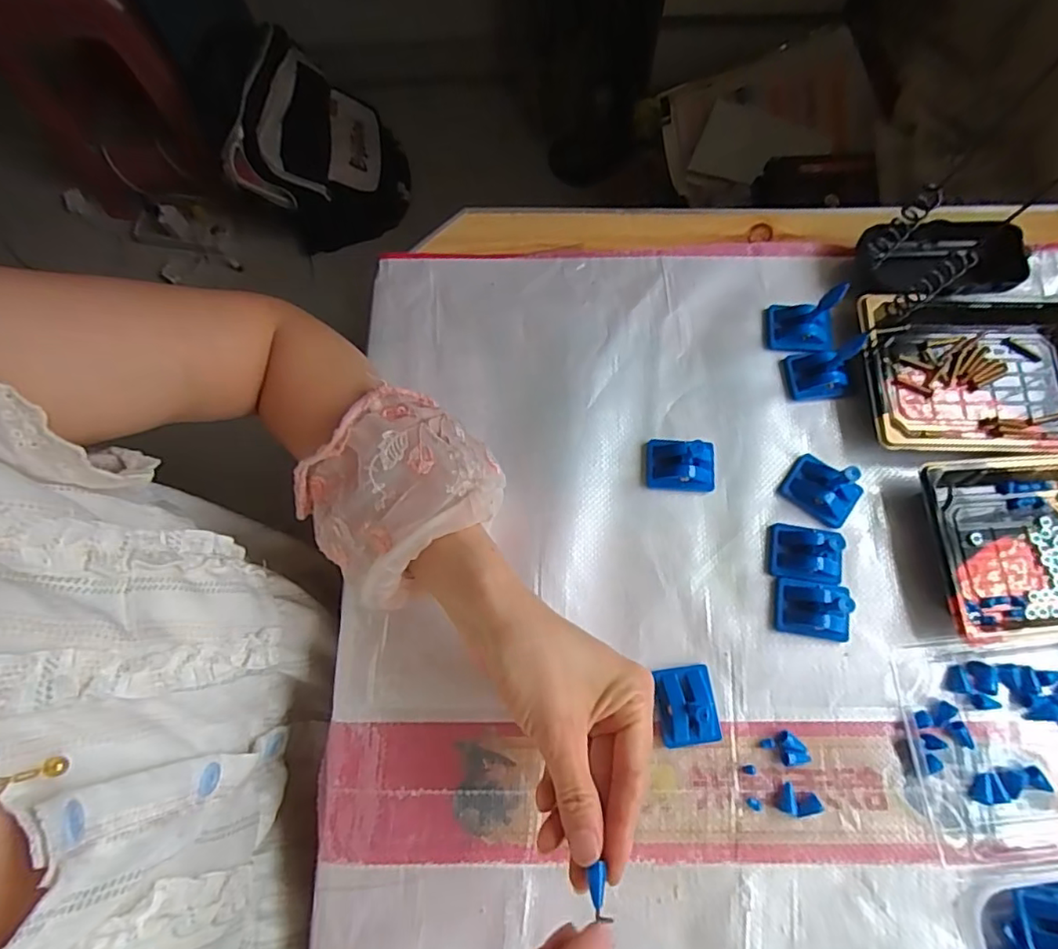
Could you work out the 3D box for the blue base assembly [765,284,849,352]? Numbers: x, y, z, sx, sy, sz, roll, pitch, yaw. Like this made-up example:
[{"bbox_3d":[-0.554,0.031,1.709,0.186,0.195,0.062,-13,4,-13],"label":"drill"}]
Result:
[{"bbox_3d":[0.189,-0.107,0.394,0.043,0.051,0.030,9,74,3],"label":"blue base assembly"}]

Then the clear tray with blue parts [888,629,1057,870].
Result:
[{"bbox_3d":[0.316,0.148,0.332,0.180,0.029,0.116,-7,74,-1],"label":"clear tray with blue parts"}]

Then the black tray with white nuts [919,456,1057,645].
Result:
[{"bbox_3d":[0.331,0.043,0.366,0.158,0.022,0.106,-3,74,0],"label":"black tray with white nuts"}]

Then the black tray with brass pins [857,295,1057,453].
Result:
[{"bbox_3d":[0.310,-0.067,0.398,0.164,0.020,0.111,1,74,1],"label":"black tray with brass pins"}]

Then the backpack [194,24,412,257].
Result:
[{"bbox_3d":[-0.451,-0.656,1.176,0.180,0.414,0.300,35,93,39],"label":"backpack"}]

